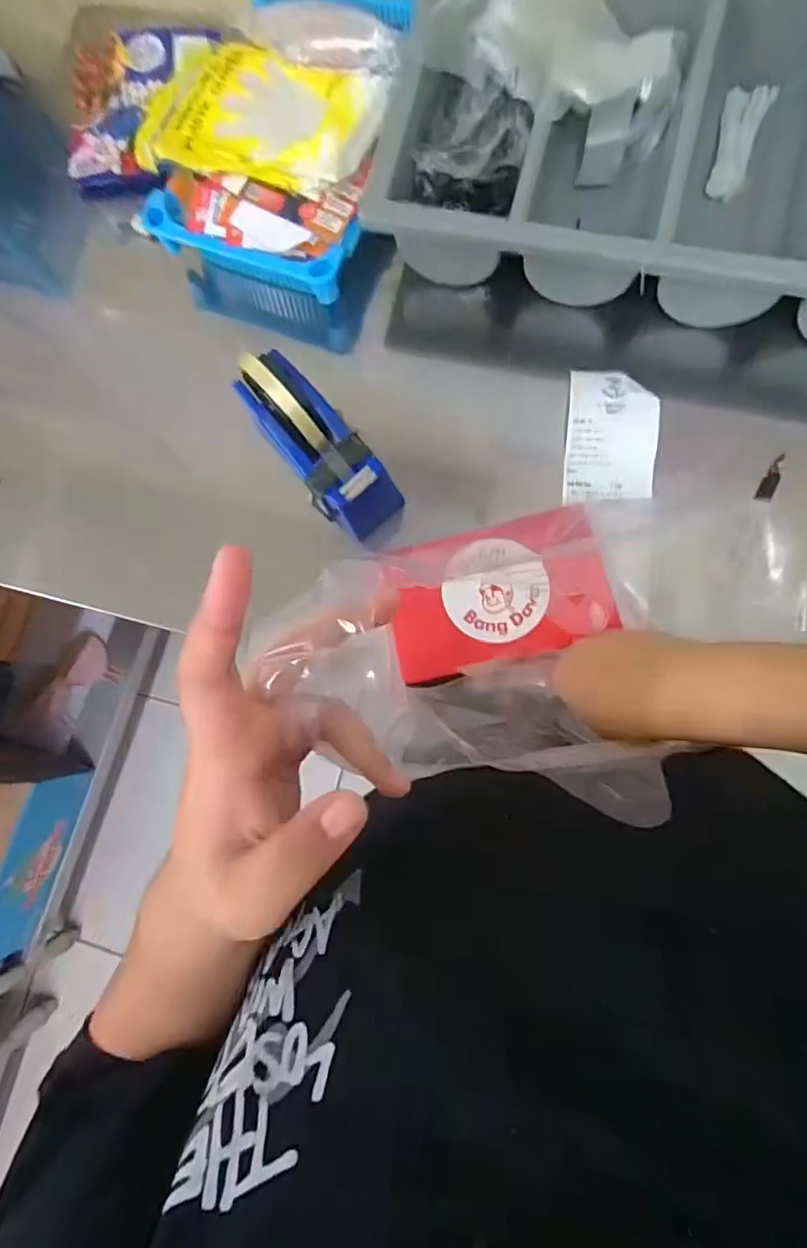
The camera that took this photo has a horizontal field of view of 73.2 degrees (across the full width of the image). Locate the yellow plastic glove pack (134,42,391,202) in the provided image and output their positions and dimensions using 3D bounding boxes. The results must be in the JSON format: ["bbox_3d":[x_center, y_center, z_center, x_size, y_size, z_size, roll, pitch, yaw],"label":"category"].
[{"bbox_3d":[-0.132,-0.464,0.499,0.225,0.019,0.122,16,84,7],"label":"yellow plastic glove pack"}]

